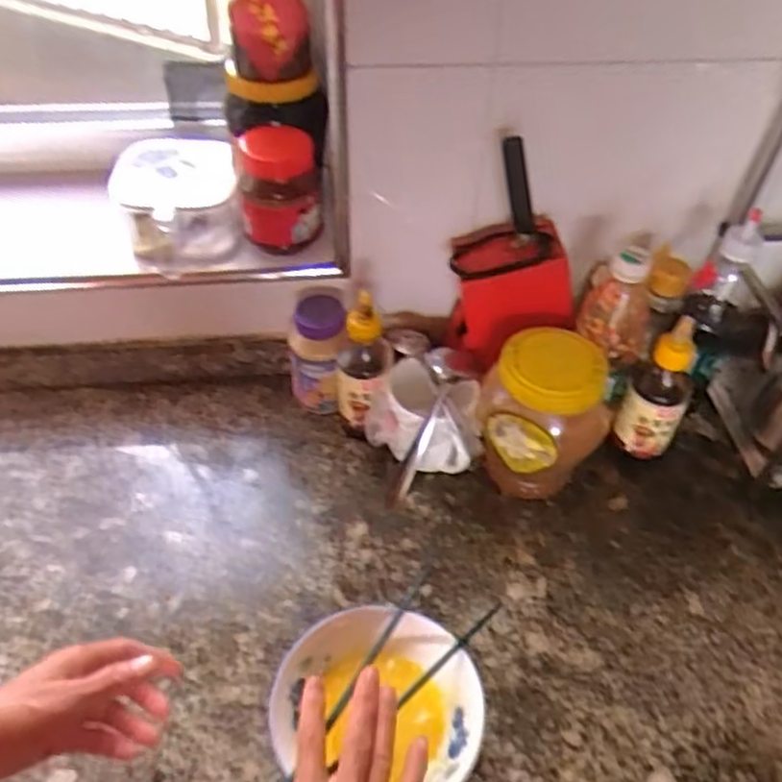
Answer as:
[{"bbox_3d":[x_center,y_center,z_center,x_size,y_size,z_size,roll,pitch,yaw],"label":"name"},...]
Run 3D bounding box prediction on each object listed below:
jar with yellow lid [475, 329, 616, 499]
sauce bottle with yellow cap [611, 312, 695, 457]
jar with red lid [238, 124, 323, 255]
[{"bbox_3d":[0.140,0.025,0.694,0.099,0.159,0.096,1,47,-1],"label":"jar with yellow lid"},{"bbox_3d":[0.264,-0.002,0.709,0.055,0.157,0.042,25,52,20],"label":"sauce bottle with yellow cap"},{"bbox_3d":[-0.119,-0.217,0.774,0.082,0.106,0.099,-3,48,-5],"label":"jar with red lid"}]

